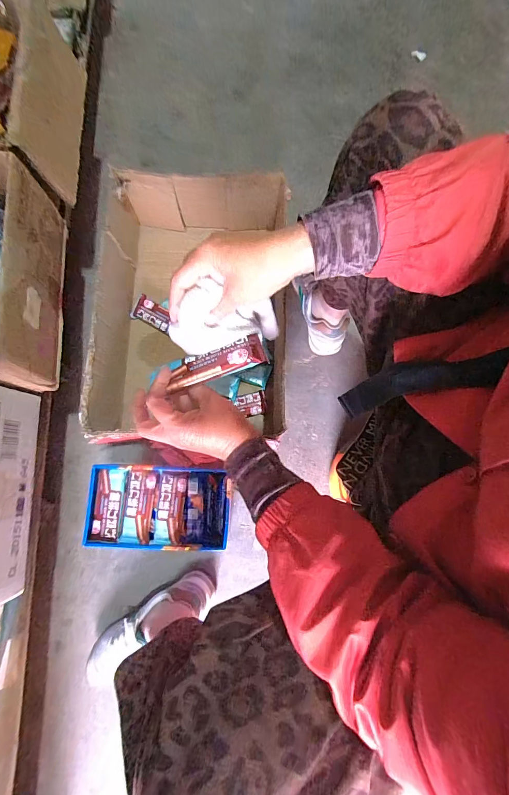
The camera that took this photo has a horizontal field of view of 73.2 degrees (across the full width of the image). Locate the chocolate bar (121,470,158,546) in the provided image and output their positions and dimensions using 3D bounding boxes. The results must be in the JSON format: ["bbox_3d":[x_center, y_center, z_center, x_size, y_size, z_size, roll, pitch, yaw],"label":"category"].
[{"bbox_3d":[-0.198,0.187,0.589,0.049,0.011,0.119,6,79,1],"label":"chocolate bar"}]

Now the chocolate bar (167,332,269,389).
[{"bbox_3d":[-0.037,-0.038,0.363,0.096,0.015,0.041,-18,56,5],"label":"chocolate bar"}]

